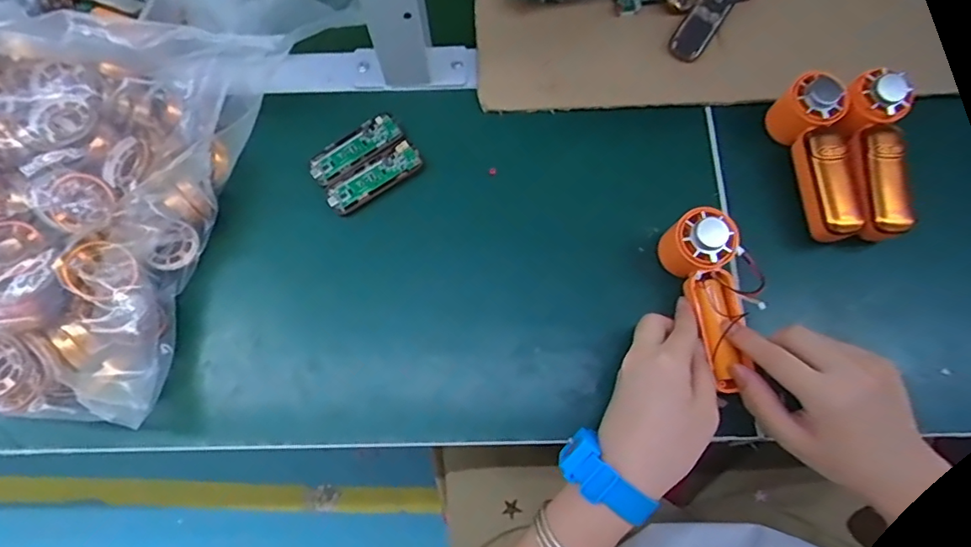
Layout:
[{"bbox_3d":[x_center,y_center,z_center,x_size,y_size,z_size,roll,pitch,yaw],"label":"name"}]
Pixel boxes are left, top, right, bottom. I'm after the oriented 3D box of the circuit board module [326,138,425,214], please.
[{"bbox_3d":[-0.092,-0.080,0.448,0.084,0.007,0.029,-34,75,-9],"label":"circuit board module"}]

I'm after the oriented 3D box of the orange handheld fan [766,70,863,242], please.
[{"bbox_3d":[0.267,-0.090,0.428,0.044,0.044,0.124,-10,73,-2],"label":"orange handheld fan"}]

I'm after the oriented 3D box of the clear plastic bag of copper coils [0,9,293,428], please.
[{"bbox_3d":[-0.376,-0.071,0.391,0.335,0.109,0.302,8,73,4],"label":"clear plastic bag of copper coils"}]

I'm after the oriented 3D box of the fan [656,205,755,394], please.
[{"bbox_3d":[0.164,0.018,0.397,0.040,0.053,0.124,-8,80,-1],"label":"fan"}]

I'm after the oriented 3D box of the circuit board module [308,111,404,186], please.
[{"bbox_3d":[-0.109,-0.105,0.455,0.083,0.005,0.029,-34,75,-9],"label":"circuit board module"}]

